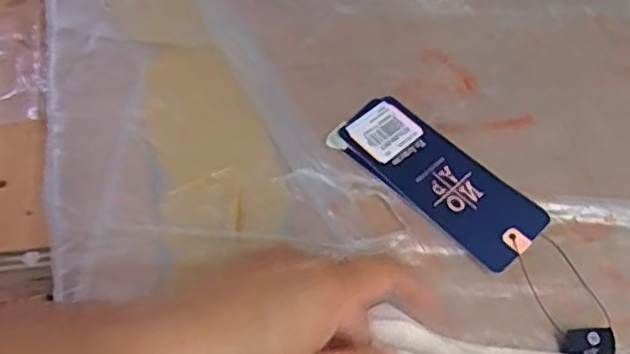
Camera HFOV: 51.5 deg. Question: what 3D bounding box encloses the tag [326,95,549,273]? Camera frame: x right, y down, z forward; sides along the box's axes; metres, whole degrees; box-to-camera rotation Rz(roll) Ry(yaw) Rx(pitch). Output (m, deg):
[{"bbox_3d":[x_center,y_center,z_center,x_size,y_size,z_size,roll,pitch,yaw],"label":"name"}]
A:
[{"bbox_3d":[0.067,0.000,0.359,0.119,0.005,0.049,38,68,22],"label":"tag"}]

